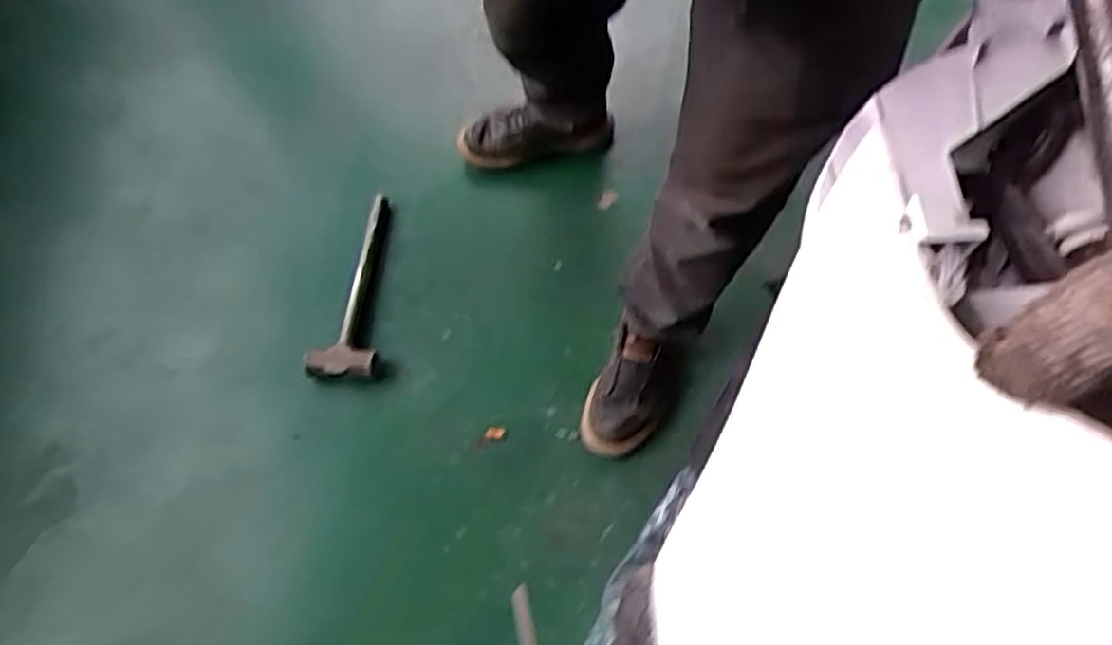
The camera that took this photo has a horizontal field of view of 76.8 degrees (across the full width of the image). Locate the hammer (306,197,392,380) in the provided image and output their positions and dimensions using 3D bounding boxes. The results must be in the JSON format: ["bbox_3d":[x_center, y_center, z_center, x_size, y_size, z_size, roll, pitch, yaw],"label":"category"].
[{"bbox_3d":[-0.324,-0.066,1.140,0.100,0.052,0.333,0,66,3],"label":"hammer"}]

